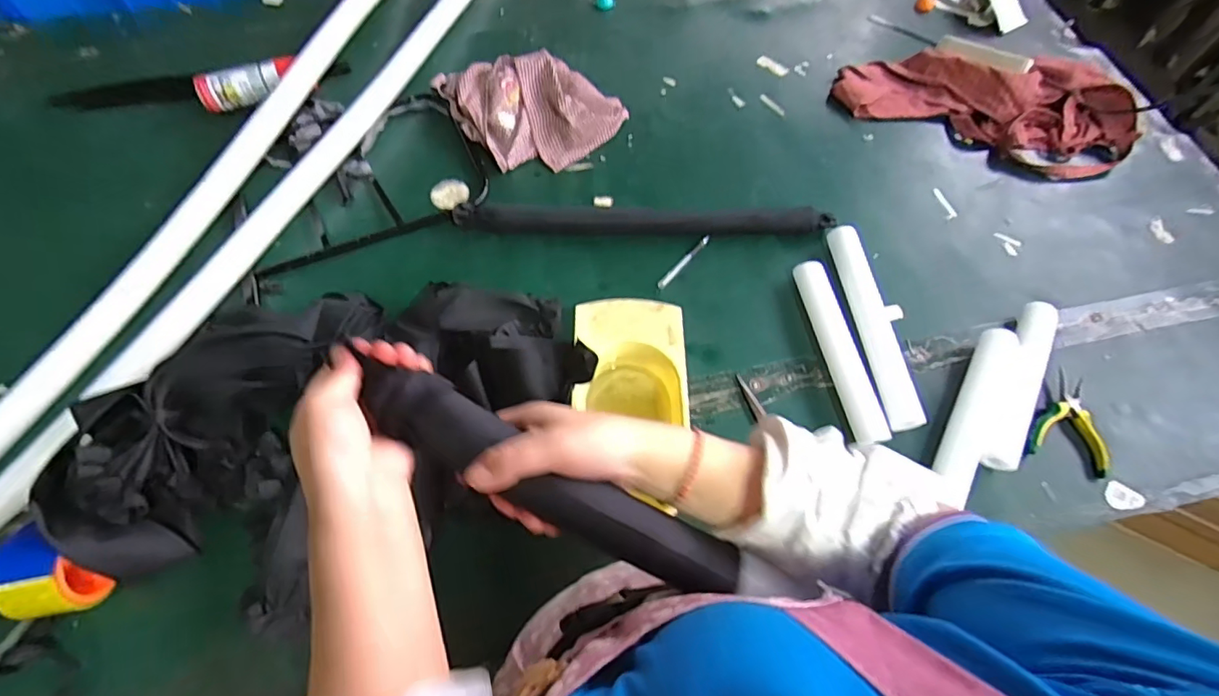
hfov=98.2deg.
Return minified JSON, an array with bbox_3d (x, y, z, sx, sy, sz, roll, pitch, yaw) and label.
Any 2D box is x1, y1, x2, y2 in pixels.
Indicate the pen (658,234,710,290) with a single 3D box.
[{"bbox_3d":[0.124,-0.143,0.871,0.015,0.012,0.130,38,68,21],"label":"pen"}]

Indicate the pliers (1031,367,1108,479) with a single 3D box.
[{"bbox_3d":[0.642,0.103,0.729,0.100,0.022,0.139,25,65,13],"label":"pliers"}]

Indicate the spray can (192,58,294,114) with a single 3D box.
[{"bbox_3d":[-0.705,-0.521,1.037,0.200,0.056,0.054,-15,63,-8],"label":"spray can"}]

